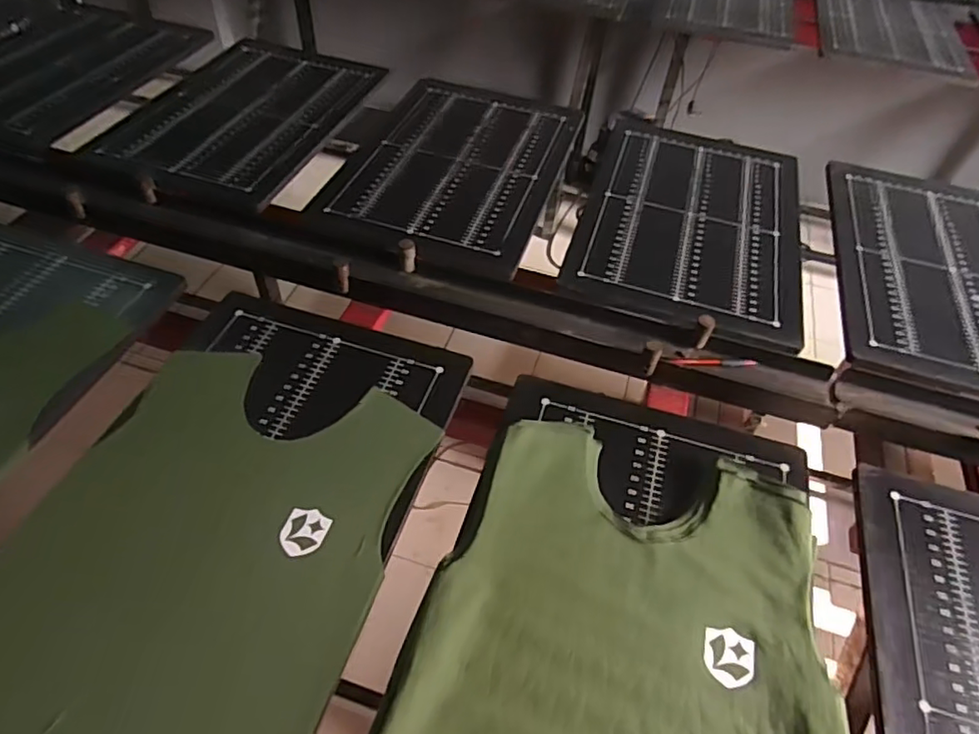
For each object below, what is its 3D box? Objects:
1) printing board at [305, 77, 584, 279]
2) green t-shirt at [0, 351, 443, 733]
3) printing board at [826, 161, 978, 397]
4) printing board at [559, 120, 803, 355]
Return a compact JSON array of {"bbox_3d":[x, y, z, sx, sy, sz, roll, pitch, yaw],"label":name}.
[{"bbox_3d":[-0.067,-0.432,1.223,0.416,0.024,0.626,16,50,8],"label":"printing board"},{"bbox_3d":[-0.317,0.199,0.679,0.403,0.034,0.474,16,50,8],"label":"green t-shirt"},{"bbox_3d":[0.847,-0.178,1.090,0.405,0.026,0.643,16,50,8],"label":"printing board"},{"bbox_3d":[0.393,-0.301,1.154,0.399,0.024,0.653,16,50,8],"label":"printing board"}]

